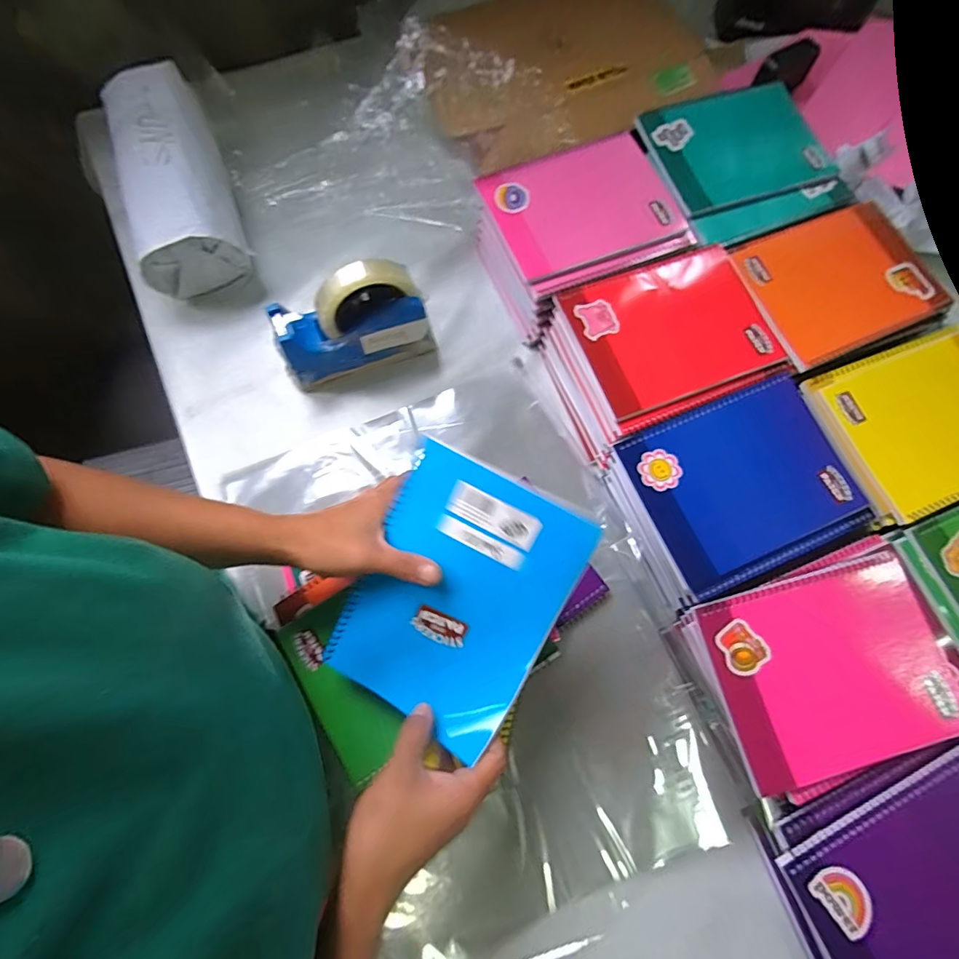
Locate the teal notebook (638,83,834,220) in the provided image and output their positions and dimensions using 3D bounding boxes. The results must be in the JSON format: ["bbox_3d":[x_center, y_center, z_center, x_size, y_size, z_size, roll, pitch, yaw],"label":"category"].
[{"bbox_3d":[0.301,-0.389,0.541,0.195,0.012,0.149,-21,75,-8],"label":"teal notebook"}]

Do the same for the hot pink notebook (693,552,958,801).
[{"bbox_3d":[0.297,0.156,0.388,0.194,0.008,0.147,-14,74,-6],"label":"hot pink notebook"}]

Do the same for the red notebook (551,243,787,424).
[{"bbox_3d":[0.195,-0.157,0.473,0.191,0.007,0.148,-21,75,-8],"label":"red notebook"}]

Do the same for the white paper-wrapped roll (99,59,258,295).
[{"bbox_3d":[-0.351,-0.339,0.543,0.111,0.096,0.239,-21,75,-8],"label":"white paper-wrapped roll"}]

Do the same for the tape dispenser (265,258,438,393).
[{"bbox_3d":[-0.133,-0.161,0.481,0.162,0.120,0.050,-21,75,-8],"label":"tape dispenser"}]

